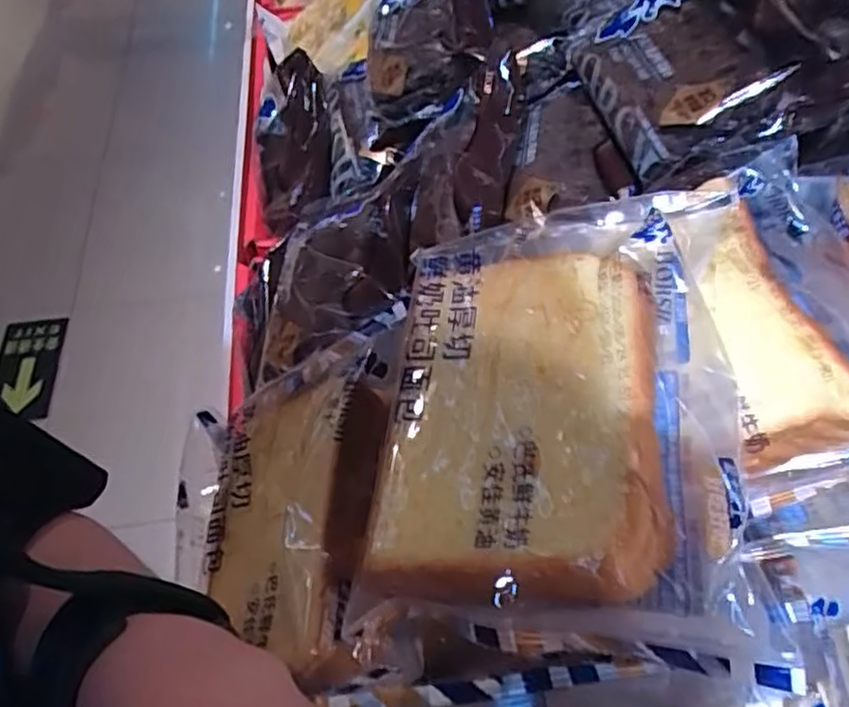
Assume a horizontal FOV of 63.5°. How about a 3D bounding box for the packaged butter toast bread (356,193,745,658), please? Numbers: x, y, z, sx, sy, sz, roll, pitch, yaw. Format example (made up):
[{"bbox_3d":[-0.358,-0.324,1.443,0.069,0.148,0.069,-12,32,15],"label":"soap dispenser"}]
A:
[{"bbox_3d":[0.042,0.014,0.218,0.103,0.037,0.142,-7,55,24],"label":"packaged butter toast bread"}]

